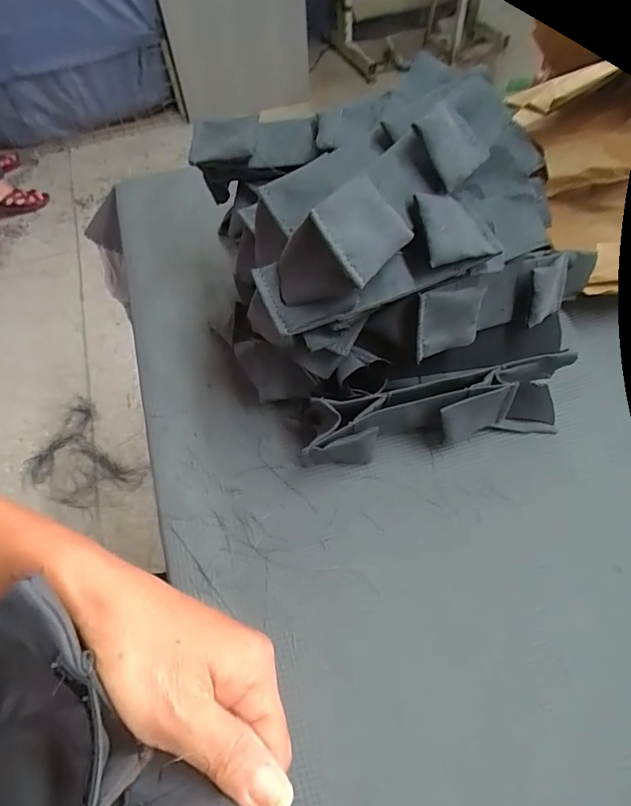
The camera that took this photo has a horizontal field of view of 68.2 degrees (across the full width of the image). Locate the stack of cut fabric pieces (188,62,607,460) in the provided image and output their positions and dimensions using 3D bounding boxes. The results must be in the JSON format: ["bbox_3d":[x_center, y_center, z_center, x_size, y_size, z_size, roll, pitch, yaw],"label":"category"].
[{"bbox_3d":[0.070,-0.109,0.338,0.278,0.163,0.243,-14,57,-5],"label":"stack of cut fabric pieces"}]

